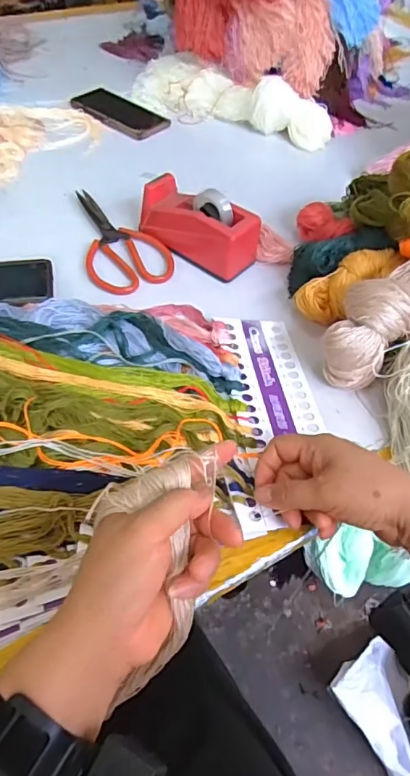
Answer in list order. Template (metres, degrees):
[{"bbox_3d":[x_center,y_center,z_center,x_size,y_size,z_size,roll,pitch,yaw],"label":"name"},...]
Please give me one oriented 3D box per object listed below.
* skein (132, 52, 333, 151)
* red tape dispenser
[{"bbox_3d":[0.037,-0.483,0.852,0.352,0.060,0.102,25,55,14],"label":"skein"},{"bbox_3d":[-0.010,-0.197,0.624,0.151,0.068,0.062,32,57,19],"label":"red tape dispenser"}]

